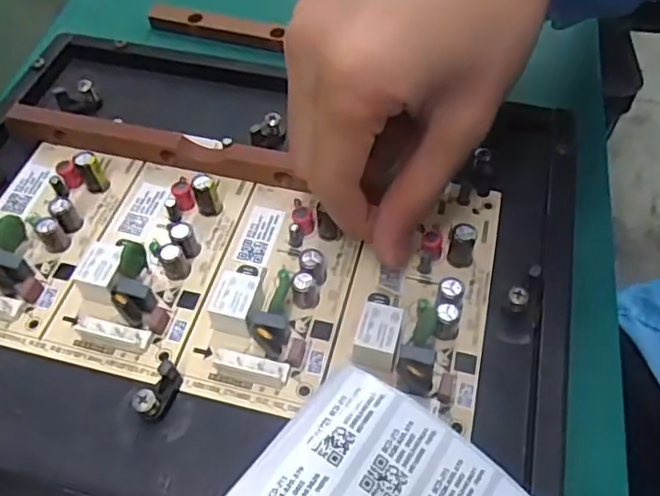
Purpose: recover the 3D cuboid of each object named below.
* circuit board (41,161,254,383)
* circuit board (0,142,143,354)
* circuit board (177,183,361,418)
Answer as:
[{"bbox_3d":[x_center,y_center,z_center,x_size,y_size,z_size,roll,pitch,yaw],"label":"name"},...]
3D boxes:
[{"bbox_3d":[-0.075,0.000,0.248,0.054,0.017,0.098,11,58,10],"label":"circuit board"},{"bbox_3d":[-0.128,-0.010,0.255,0.053,0.020,0.100,11,58,10],"label":"circuit board"},{"bbox_3d":[-0.022,0.012,0.238,0.054,0.015,0.099,12,58,10],"label":"circuit board"}]

